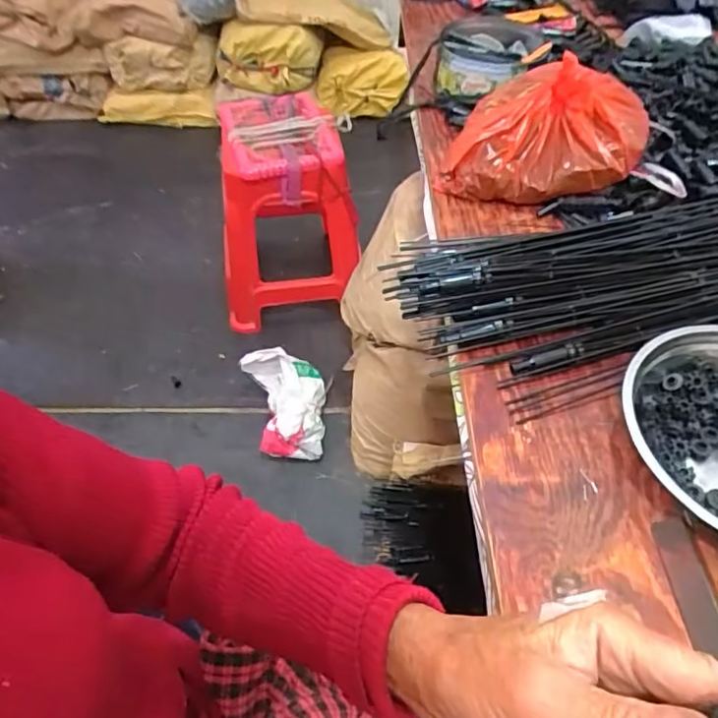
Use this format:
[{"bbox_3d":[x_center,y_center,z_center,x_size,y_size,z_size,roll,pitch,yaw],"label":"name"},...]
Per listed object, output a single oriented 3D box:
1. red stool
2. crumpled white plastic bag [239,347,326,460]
[{"bbox_3d":[-0.222,-0.393,1.544,0.357,0.468,0.380,-12,52,-10],"label":"red stool"},{"bbox_3d":[-0.184,0.109,1.377,0.198,0.110,0.248,-4,51,-3],"label":"crumpled white plastic bag"}]

